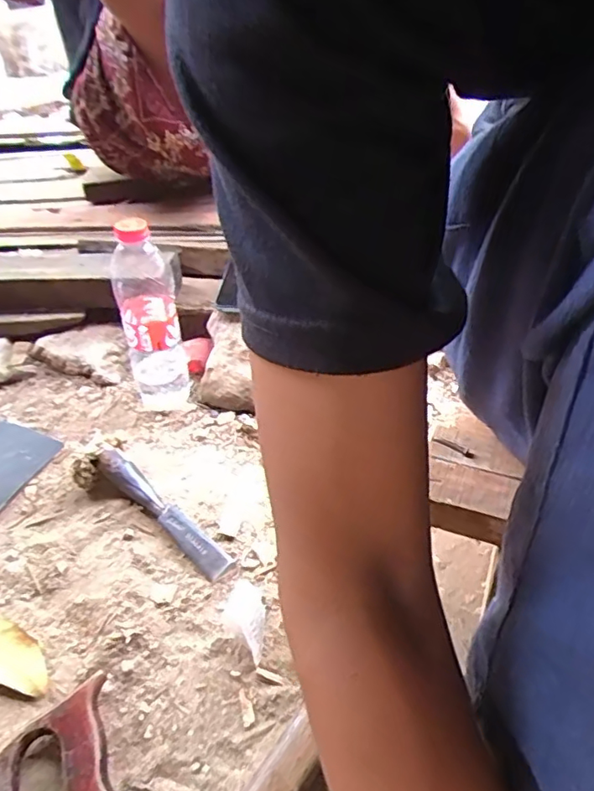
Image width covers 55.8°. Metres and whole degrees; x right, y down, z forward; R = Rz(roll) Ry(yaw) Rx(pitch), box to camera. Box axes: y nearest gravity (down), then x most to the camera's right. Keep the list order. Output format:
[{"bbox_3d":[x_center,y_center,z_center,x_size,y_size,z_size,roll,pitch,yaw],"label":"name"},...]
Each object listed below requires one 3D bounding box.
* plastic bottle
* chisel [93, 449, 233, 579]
[{"bbox_3d":[-0.166,-0.084,0.622,0.066,0.228,0.055,-17,40,-10],"label":"plastic bottle"},{"bbox_3d":[-0.132,0.110,0.541,0.178,0.025,0.025,37,55,23],"label":"chisel"}]

